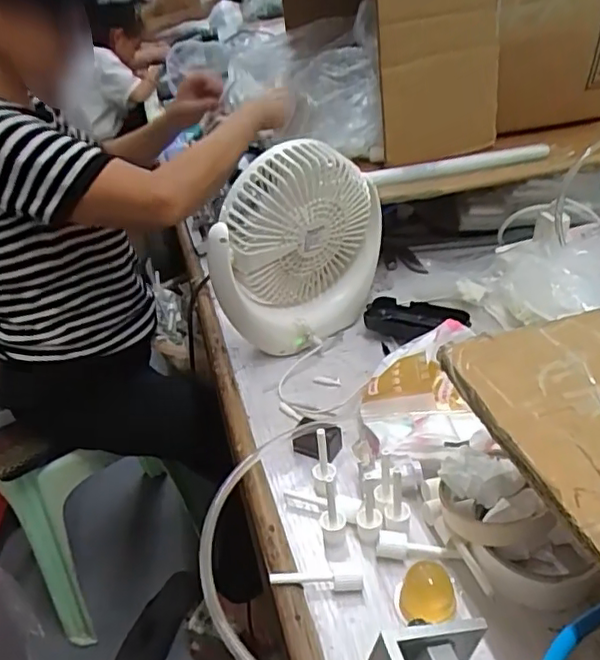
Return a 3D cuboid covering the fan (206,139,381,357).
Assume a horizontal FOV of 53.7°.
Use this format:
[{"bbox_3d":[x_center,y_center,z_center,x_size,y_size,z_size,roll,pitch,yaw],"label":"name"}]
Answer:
[{"bbox_3d":[-0.002,-0.083,0.632,0.189,0.208,0.066,-30,39,-29],"label":"fan"}]

